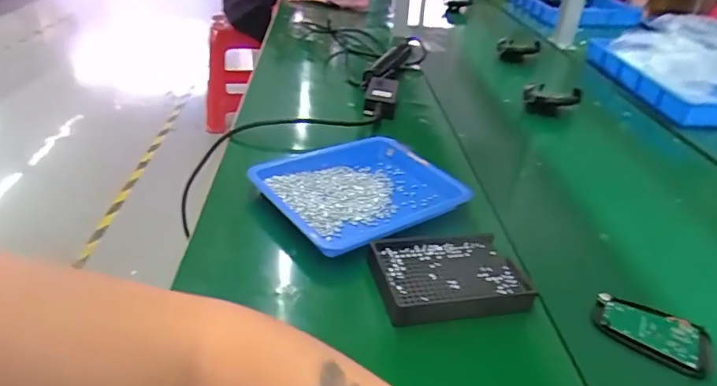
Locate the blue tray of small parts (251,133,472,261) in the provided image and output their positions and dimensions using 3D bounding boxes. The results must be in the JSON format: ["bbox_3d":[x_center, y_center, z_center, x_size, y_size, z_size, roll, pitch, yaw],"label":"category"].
[{"bbox_3d":[0.001,-0.008,0.579,0.217,0.030,0.178,-20,40,-33],"label":"blue tray of small parts"}]

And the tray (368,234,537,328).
[{"bbox_3d":[0.084,0.074,0.465,0.144,0.022,0.096,-4,33,-14],"label":"tray"}]

